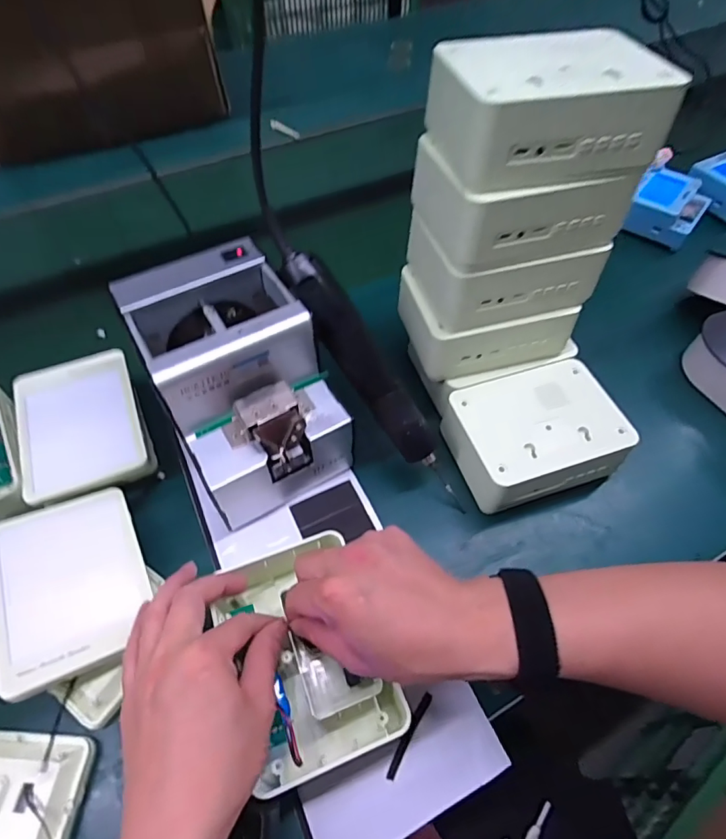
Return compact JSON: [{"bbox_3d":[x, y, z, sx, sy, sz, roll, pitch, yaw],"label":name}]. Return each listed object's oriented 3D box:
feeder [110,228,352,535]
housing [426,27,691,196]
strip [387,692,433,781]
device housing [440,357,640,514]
[{"bbox_3d":[-0.101,-0.024,0.422,0.126,0.148,0.183,-28,59,-18],"label":"feeder"},{"bbox_3d":[0.123,-0.215,0.334,0.135,0.058,0.095,-11,55,-8],"label":"housing"},{"bbox_3d":[0.032,0.220,0.342,0.007,0.004,0.058,26,59,17],"label":"strip"},{"bbox_3d":[0.157,0.016,0.450,0.140,0.062,0.108,-19,56,-13],"label":"device housing"}]

